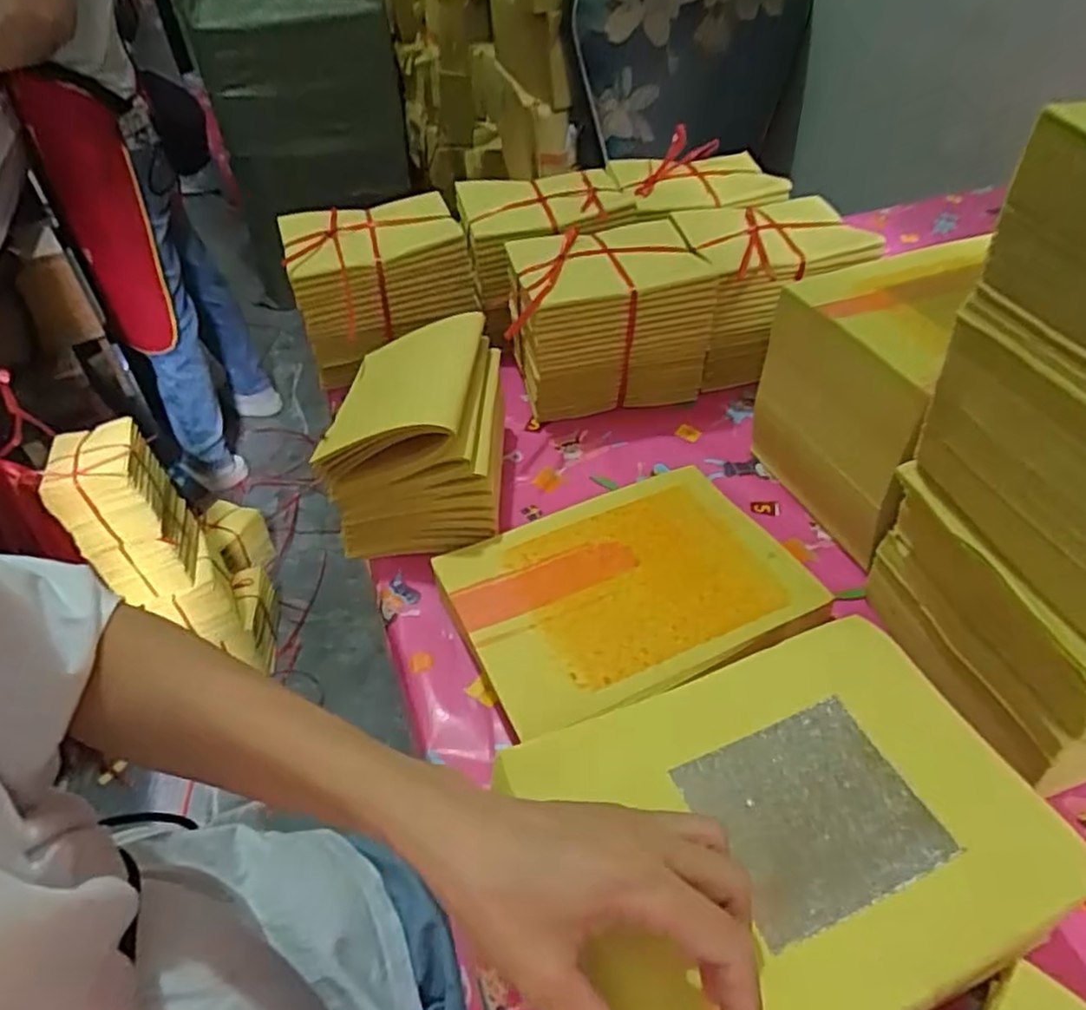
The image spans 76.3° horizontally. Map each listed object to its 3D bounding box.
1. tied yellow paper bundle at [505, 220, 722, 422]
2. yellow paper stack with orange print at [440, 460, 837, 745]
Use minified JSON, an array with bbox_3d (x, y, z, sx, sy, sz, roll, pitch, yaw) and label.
[{"bbox_3d":[0.054,-0.174,0.653,0.169,0.139,0.126,-13,46,-10],"label":"tied yellow paper bundle"},{"bbox_3d":[0.059,0.062,0.491,0.225,0.024,0.165,-21,48,-17],"label":"yellow paper stack with orange print"}]

